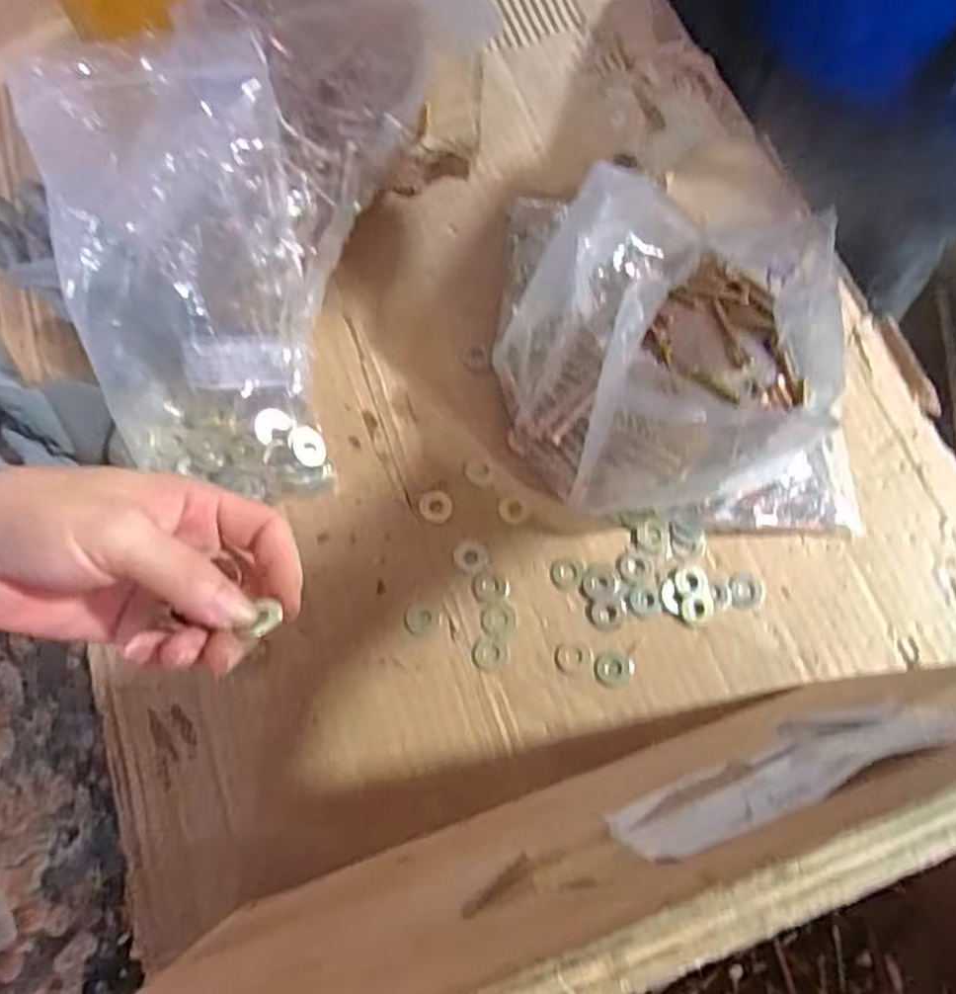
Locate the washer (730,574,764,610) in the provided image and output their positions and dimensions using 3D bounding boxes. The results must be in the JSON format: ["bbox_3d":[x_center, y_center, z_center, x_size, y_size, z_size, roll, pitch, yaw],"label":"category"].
[{"bbox_3d":[0.153,0.054,0.399,0.020,0.004,0.019,2,72,0],"label":"washer"}]

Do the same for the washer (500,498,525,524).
[{"bbox_3d":[0.020,0.007,0.408,0.015,0.004,0.015,2,72,-1],"label":"washer"}]

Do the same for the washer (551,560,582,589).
[{"bbox_3d":[0.050,0.044,0.397,0.018,0.004,0.016,-1,72,-2],"label":"washer"}]

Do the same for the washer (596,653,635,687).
[{"bbox_3d":[0.075,0.094,0.382,0.021,0.004,0.018,-1,72,-2],"label":"washer"}]

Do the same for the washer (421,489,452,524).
[{"bbox_3d":[-0.024,0.005,0.409,0.019,0.004,0.019,0,72,-1],"label":"washer"}]

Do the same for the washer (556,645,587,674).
[{"bbox_3d":[0.051,0.088,0.383,0.018,0.004,0.015,-1,72,-2],"label":"washer"}]

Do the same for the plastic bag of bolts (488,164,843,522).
[{"bbox_3d":[0.100,-0.099,0.389,0.173,0.106,0.202,8,72,1],"label":"plastic bag of bolts"}]

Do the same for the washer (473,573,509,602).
[{"bbox_3d":[0.008,0.050,0.393,0.020,0.004,0.016,-1,72,-2],"label":"washer"}]

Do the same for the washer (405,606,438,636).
[{"bbox_3d":[-0.031,0.068,0.389,0.018,0.004,0.017,0,72,-1],"label":"washer"}]

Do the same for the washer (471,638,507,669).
[{"bbox_3d":[0.006,0.086,0.386,0.018,0.004,0.016,13,72,3],"label":"washer"}]

